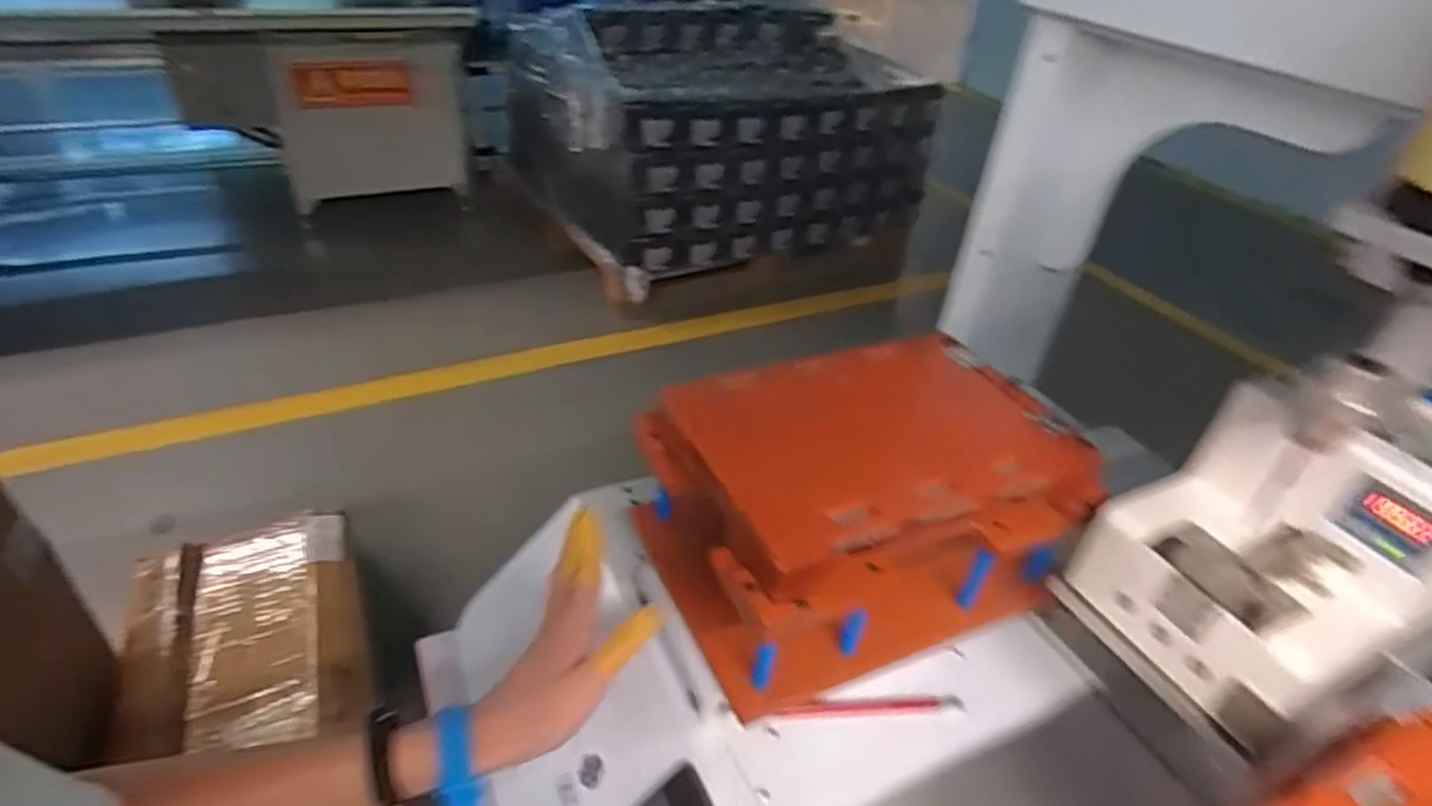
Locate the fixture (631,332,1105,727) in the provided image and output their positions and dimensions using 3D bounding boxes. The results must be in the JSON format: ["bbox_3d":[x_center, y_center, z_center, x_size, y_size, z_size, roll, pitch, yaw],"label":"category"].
[{"bbox_3d":[0.099,0.068,0.526,0.253,0.142,0.171,-11,39,-21],"label":"fixture"}]

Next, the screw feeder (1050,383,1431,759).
[{"bbox_3d":[0.349,0.078,0.443,0.199,0.155,0.140,-11,40,-21],"label":"screw feeder"}]

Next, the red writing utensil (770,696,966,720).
[{"bbox_3d":[0.104,0.209,0.522,0.135,0.006,0.012,0,37,-8],"label":"red writing utensil"}]

